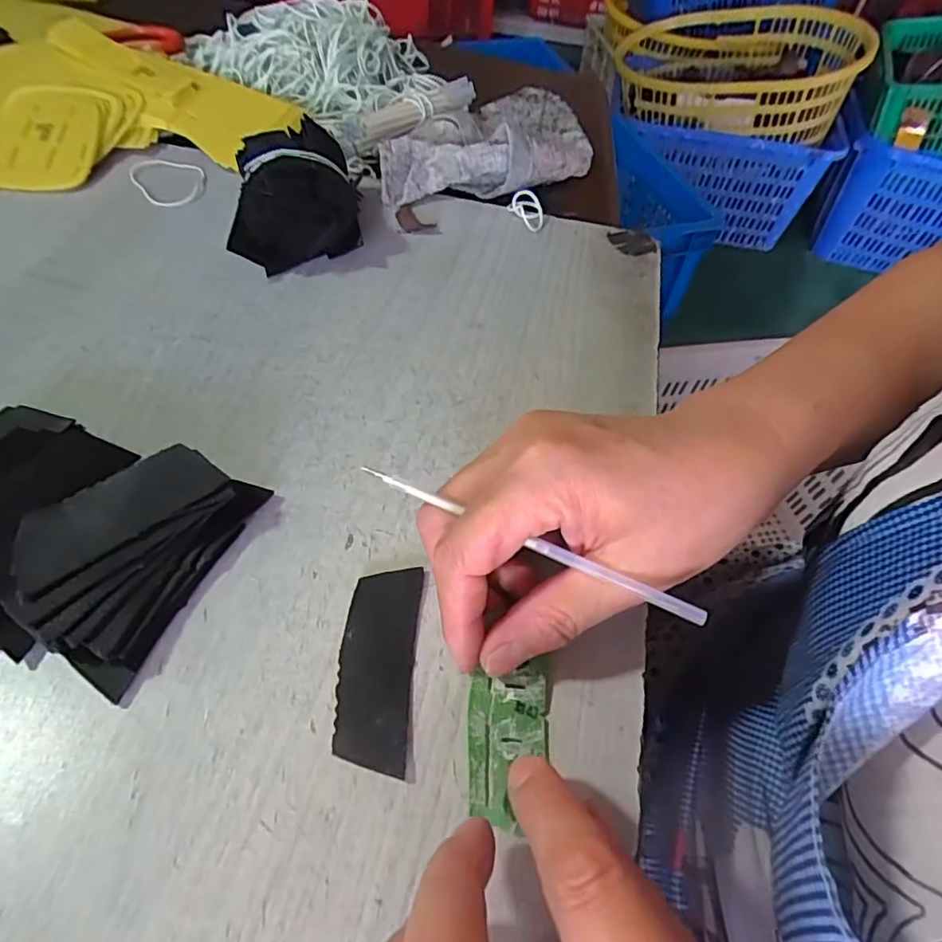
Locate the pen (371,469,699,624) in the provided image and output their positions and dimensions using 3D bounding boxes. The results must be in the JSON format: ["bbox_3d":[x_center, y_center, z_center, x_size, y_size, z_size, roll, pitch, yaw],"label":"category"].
[{"bbox_3d":[0.017,0.023,0.200,0.126,0.005,0.004,23,55,16],"label":"pen"}]

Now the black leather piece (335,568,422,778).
[{"bbox_3d":[-0.034,0.069,0.215,0.027,0.004,0.072,4,54,-2],"label":"black leather piece"}]

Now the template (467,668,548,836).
[{"bbox_3d":[0.013,0.093,0.198,0.027,0.005,0.047,3,54,-3],"label":"template"}]

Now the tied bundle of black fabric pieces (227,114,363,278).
[{"bbox_3d":[-0.108,-0.167,0.352,0.071,0.054,0.084,-11,56,-13],"label":"tied bundle of black fabric pieces"}]

